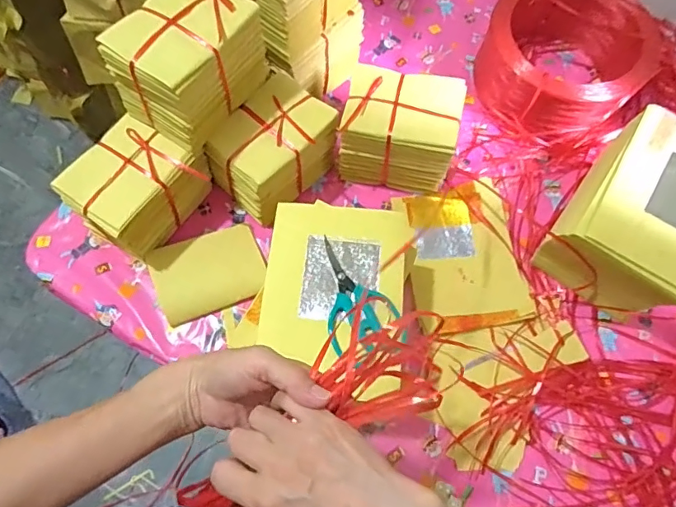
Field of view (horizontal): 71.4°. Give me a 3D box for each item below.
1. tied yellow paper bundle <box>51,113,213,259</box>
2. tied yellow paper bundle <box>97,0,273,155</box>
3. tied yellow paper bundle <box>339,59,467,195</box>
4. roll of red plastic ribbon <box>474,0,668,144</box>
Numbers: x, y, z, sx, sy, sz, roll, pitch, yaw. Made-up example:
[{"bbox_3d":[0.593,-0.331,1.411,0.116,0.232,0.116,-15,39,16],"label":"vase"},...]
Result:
[{"bbox_3d":[-0.281,-0.088,0.679,0.134,0.131,0.165,31,71,9],"label":"tied yellow paper bundle"},{"bbox_3d":[-0.191,-0.250,0.613,0.119,0.128,0.173,31,71,9],"label":"tied yellow paper bundle"},{"bbox_3d":[0.093,-0.186,0.729,0.164,0.134,0.126,15,70,3],"label":"tied yellow paper bundle"},{"bbox_3d":[0.387,-0.333,0.803,0.274,0.129,0.265,1,69,-2],"label":"roll of red plastic ribbon"}]

